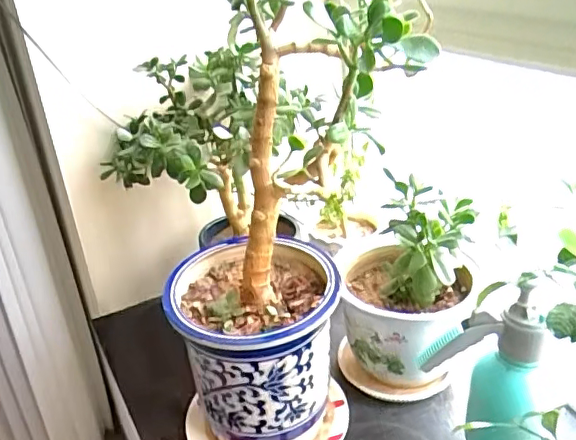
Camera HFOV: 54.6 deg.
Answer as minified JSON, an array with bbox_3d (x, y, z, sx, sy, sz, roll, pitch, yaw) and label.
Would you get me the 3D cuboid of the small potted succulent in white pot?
[{"bbox_3d":[0.214,0.119,0.981,0.211,0.303,0.207,2,28,12],"label":"small potted succulent in white pot"}]

